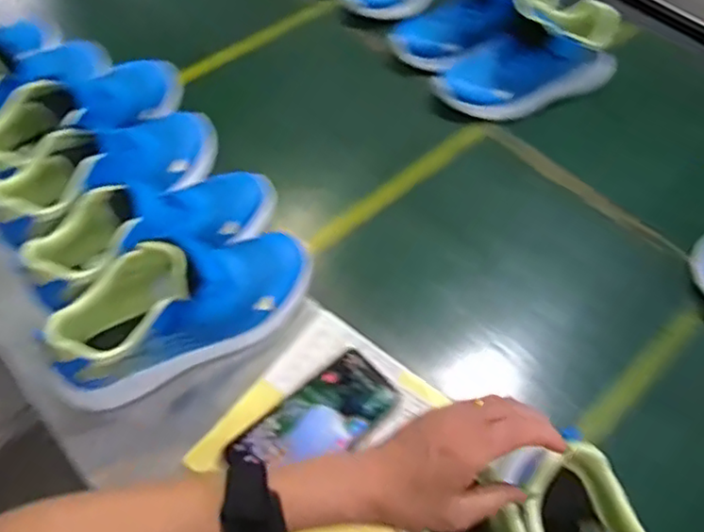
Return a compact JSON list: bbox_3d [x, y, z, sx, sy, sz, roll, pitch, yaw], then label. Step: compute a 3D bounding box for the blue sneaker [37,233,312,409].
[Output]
[{"bbox_3d":[-0.157,0.026,0.583,0.257,0.123,0.090,-27,61,-19],"label":"blue sneaker"}]

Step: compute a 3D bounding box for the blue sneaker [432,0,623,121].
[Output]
[{"bbox_3d":[0.238,-0.280,0.832,0.229,0.117,0.104,-25,60,-18],"label":"blue sneaker"}]

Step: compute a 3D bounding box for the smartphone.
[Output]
[{"bbox_3d":[-0.028,0.141,0.572,0.148,0.016,0.078,-38,65,-24],"label":"smartphone"}]

